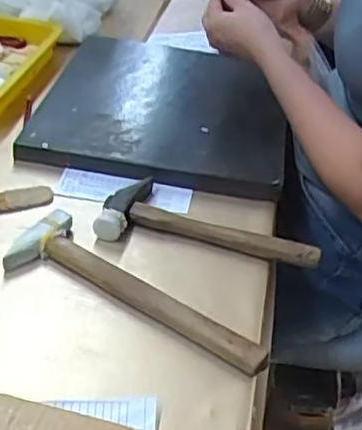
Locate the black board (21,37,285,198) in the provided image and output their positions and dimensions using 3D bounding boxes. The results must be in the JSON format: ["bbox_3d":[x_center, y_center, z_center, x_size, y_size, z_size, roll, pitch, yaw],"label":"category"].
[{"bbox_3d":[-0.021,-0.145,0.823,0.295,0.037,0.320,7,39,1],"label":"black board"}]

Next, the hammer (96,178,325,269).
[{"bbox_3d":[0.030,0.007,0.654,0.219,0.030,0.092,8,38,3],"label":"hammer"}]

